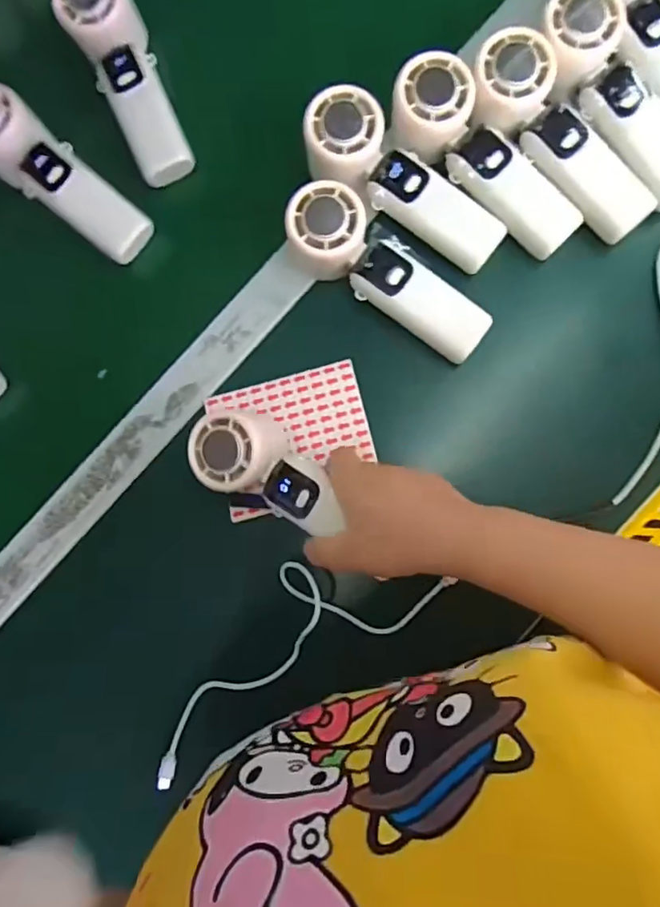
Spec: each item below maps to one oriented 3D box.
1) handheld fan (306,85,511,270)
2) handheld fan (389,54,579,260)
[{"bbox_3d":[0.053,-0.199,0.417,0.164,0.035,0.059,35,89,-7],"label":"handheld fan"},{"bbox_3d":[0.112,-0.214,0.416,0.167,0.035,0.060,43,90,-6],"label":"handheld fan"}]

